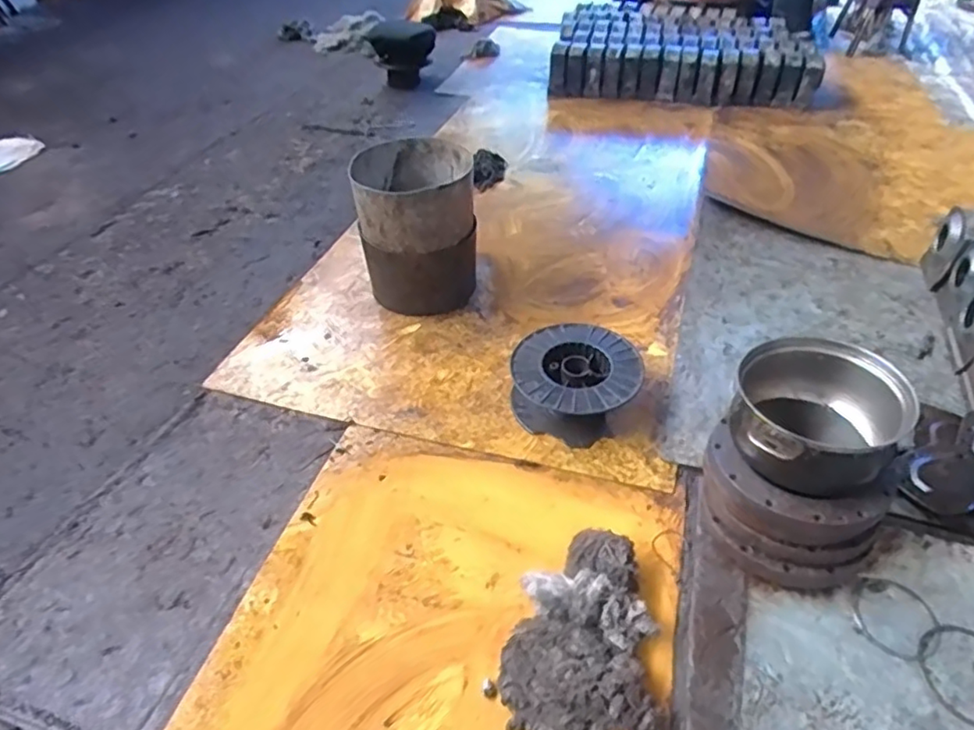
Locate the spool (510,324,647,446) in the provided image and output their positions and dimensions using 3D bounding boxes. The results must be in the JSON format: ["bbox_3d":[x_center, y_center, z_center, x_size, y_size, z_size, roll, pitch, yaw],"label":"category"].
[{"bbox_3d":[0.175,0.023,1.202,0.239,0.088,0.235,-1,43,1],"label":"spool"}]

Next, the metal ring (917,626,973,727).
[{"bbox_3d":[0.640,0.410,0.813,0.126,0.006,0.128,-1,43,1],"label":"metal ring"}]

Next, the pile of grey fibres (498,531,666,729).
[{"bbox_3d":[0.128,0.386,0.867,0.213,0.072,0.302,2,43,4],"label":"pile of grey fibres"}]

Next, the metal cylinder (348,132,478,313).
[{"bbox_3d":[-0.167,-0.334,1.504,0.269,0.304,0.300,-6,44,-5],"label":"metal cylinder"}]

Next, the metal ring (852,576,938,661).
[{"bbox_3d":[0.570,0.353,0.871,0.100,0.011,0.110,-2,43,2],"label":"metal ring"}]

